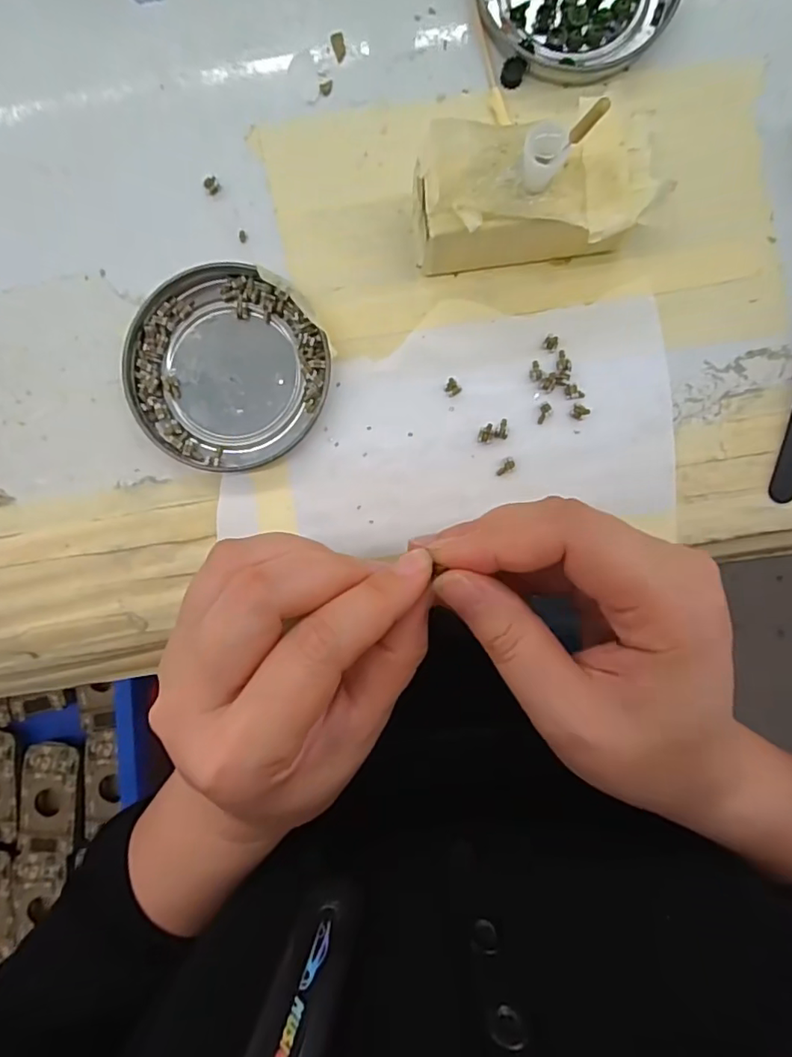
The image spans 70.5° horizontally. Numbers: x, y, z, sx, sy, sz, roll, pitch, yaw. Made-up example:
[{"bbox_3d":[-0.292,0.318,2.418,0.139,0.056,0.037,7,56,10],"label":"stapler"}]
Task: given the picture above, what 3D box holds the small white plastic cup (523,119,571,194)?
[{"bbox_3d":[0.048,-0.122,0.183,0.012,0.020,0.011,0,91,1],"label":"small white plastic cup"}]

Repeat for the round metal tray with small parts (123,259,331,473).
[{"bbox_3d":[-0.067,-0.064,0.224,0.077,0.009,0.078,0,91,1],"label":"round metal tray with small parts"}]

